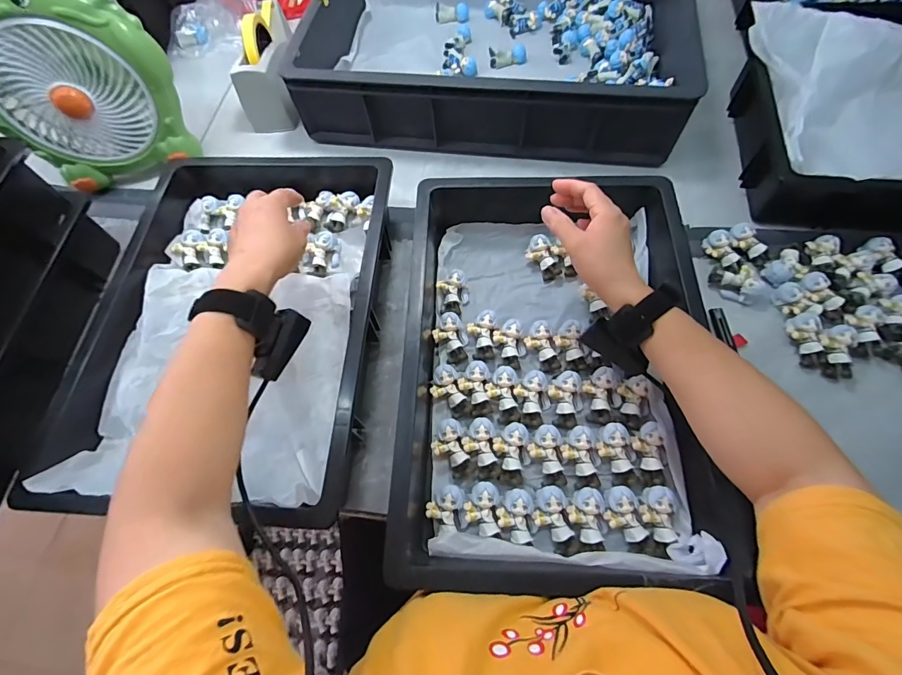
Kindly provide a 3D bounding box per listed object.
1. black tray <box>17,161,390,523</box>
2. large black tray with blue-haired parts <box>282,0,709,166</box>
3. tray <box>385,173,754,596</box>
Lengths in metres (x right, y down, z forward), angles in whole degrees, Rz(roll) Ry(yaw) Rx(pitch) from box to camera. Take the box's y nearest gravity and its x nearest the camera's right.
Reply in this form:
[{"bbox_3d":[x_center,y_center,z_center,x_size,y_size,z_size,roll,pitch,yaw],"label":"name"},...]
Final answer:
[{"bbox_3d":[-0.256,-0.036,0.514,0.335,0.096,0.478,1,66,4],"label":"black tray"},{"bbox_3d":[0.073,-0.515,0.698,0.596,0.121,0.415,9,67,7],"label":"large black tray with blue-haired parts"},{"bbox_3d":[0.100,0.016,0.465,0.290,0.093,0.446,0,66,4],"label":"tray"}]

